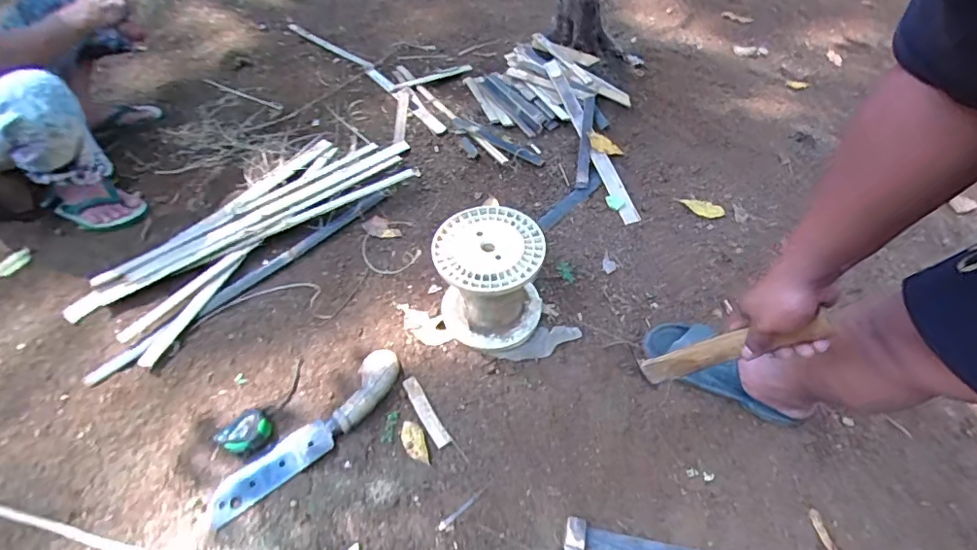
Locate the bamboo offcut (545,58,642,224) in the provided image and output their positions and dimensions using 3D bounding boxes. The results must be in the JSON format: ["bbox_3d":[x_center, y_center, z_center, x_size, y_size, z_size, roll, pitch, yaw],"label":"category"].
[{"bbox_3d":[0.240,-0.334,1.315,0.042,0.019,0.482,-17,70,-13],"label":"bamboo offcut"}]

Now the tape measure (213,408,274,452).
[{"bbox_3d":[-0.413,0.272,0.933,0.080,0.037,0.060,-36,59,-25],"label":"tape measure"}]

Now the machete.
[{"bbox_3d":[-0.302,0.264,0.923,0.369,0.055,0.079,-37,59,-26],"label":"machete"}]

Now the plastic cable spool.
[{"bbox_3d":[0.002,0.010,1.034,0.188,0.192,0.180,-10,51,-7],"label":"plastic cable spool"}]

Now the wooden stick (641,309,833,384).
[{"bbox_3d":[0.276,0.089,0.646,0.041,0.238,0.016,37,50,-19],"label":"wooden stick"}]

